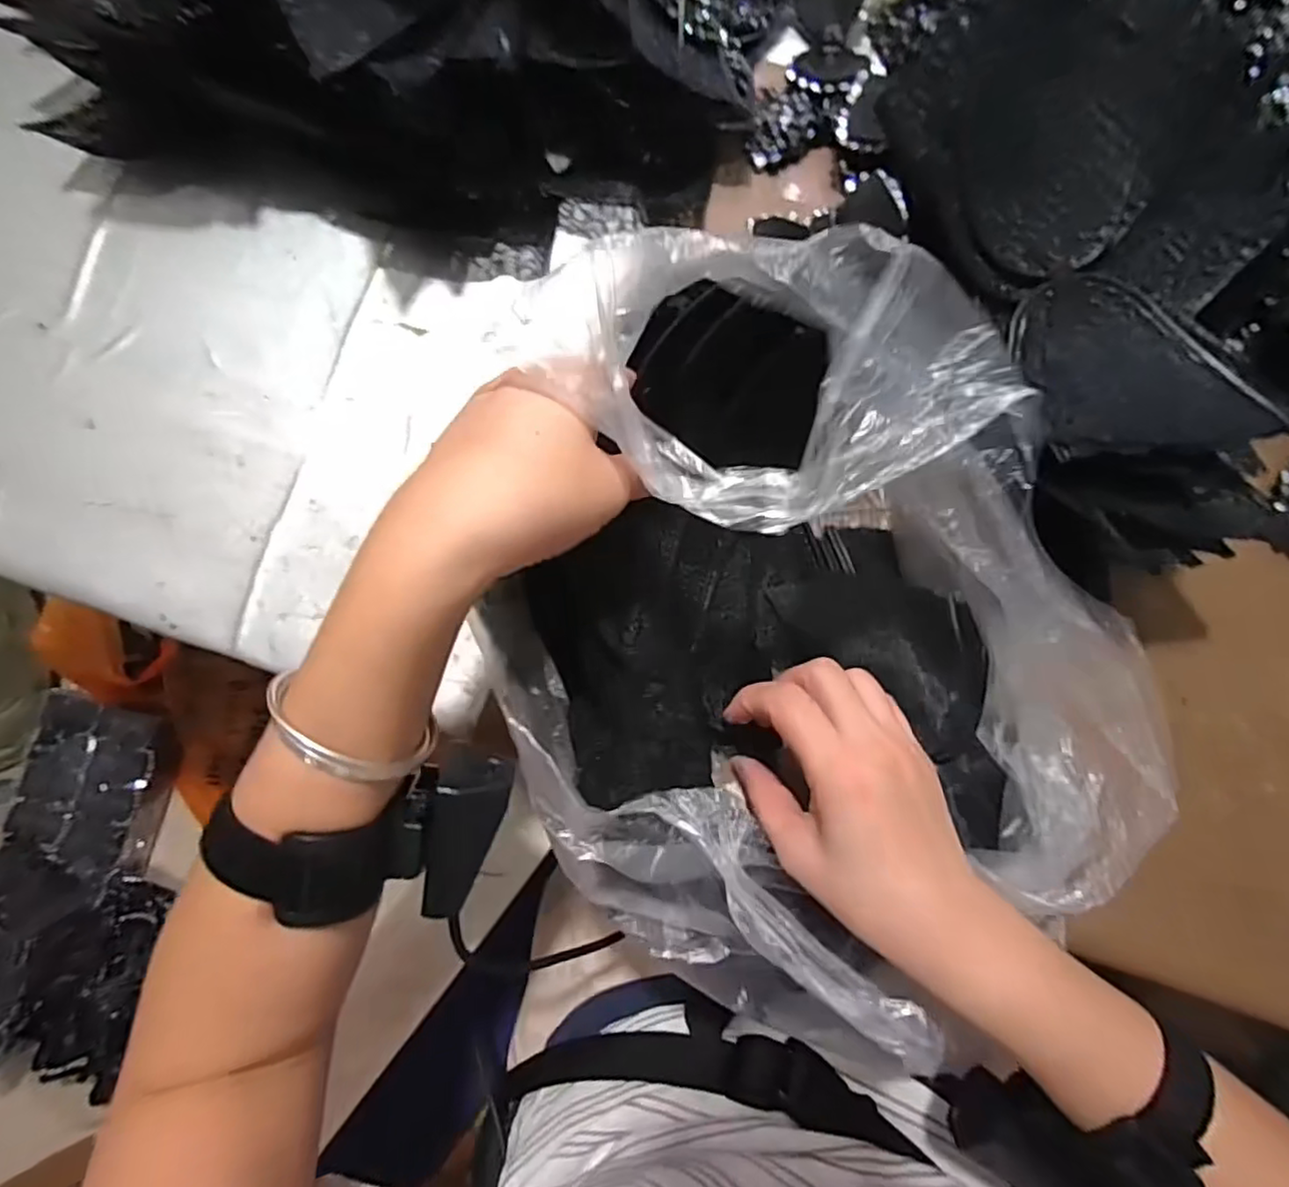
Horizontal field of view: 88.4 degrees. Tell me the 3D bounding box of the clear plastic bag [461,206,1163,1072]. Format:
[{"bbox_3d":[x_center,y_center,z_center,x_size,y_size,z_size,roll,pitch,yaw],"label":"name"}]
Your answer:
[{"bbox_3d":[0.066,0.038,0.282,0.238,0.159,0.292,-34,84,-5],"label":"clear plastic bag"}]

